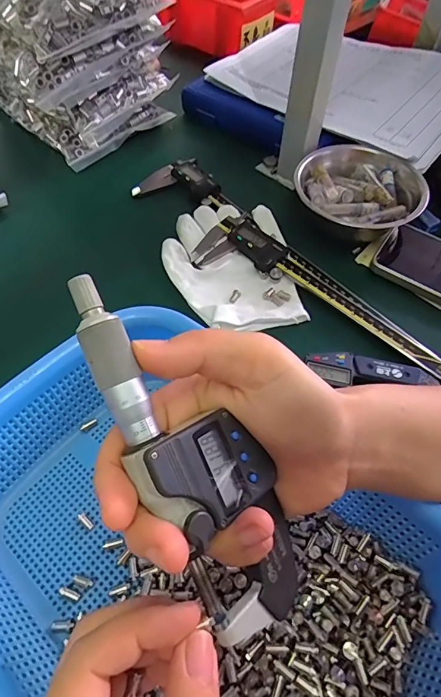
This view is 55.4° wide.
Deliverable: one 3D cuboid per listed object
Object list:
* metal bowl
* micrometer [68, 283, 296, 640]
[{"bbox_3d":[0.138,-0.153,0.426,0.121,0.051,0.120,-1,57,1],"label":"metal bowl"},{"bbox_3d":[-0.012,0.041,0.161,0.050,0.025,0.152,-35,98,-20],"label":"micrometer"}]

